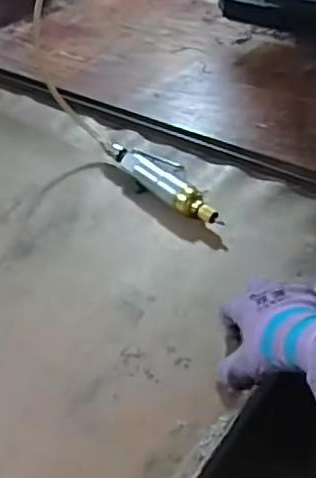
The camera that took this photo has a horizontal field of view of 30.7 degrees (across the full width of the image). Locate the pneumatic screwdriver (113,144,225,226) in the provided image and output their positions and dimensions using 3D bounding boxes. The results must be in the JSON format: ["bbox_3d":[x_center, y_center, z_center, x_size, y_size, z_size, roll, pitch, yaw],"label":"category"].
[{"bbox_3d":[0.014,-0.081,0.813,0.068,0.034,0.208,-30,49,-23],"label":"pneumatic screwdriver"}]

